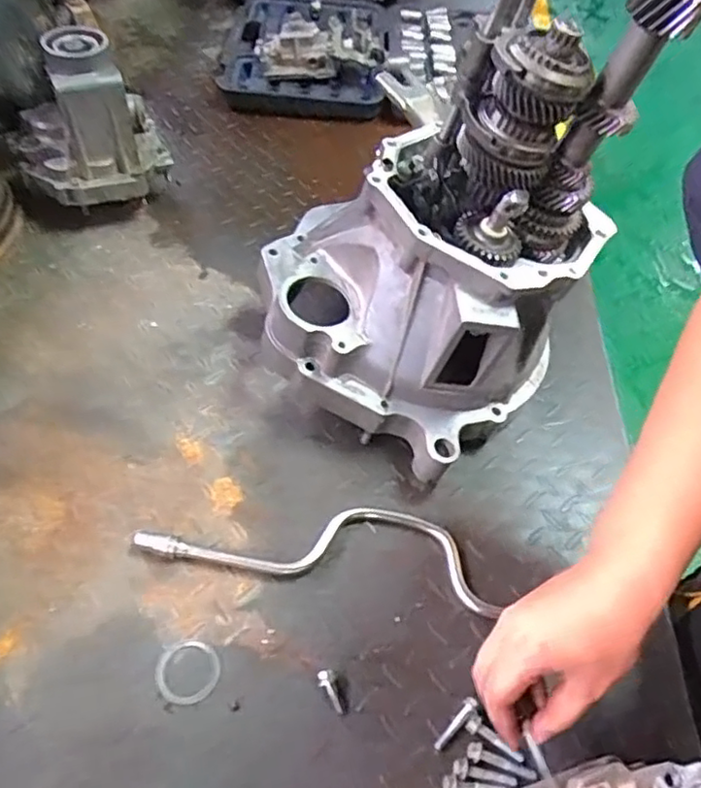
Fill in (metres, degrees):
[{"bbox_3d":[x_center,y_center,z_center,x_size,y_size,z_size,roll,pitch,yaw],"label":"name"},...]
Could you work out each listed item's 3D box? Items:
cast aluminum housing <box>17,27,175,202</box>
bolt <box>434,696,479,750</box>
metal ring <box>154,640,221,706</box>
[{"bbox_3d":[-0.335,-0.360,0.783,0.171,0.162,0.160,-18,57,-17],"label":"cast aluminum housing"},{"bbox_3d":[0.084,0.262,0.499,0.048,0.011,0.009,-36,63,-27],"label":"bolt"},{"bbox_3d":[-0.133,0.228,0.513,0.051,0.004,0.049,2,53,-3],"label":"metal ring"}]

